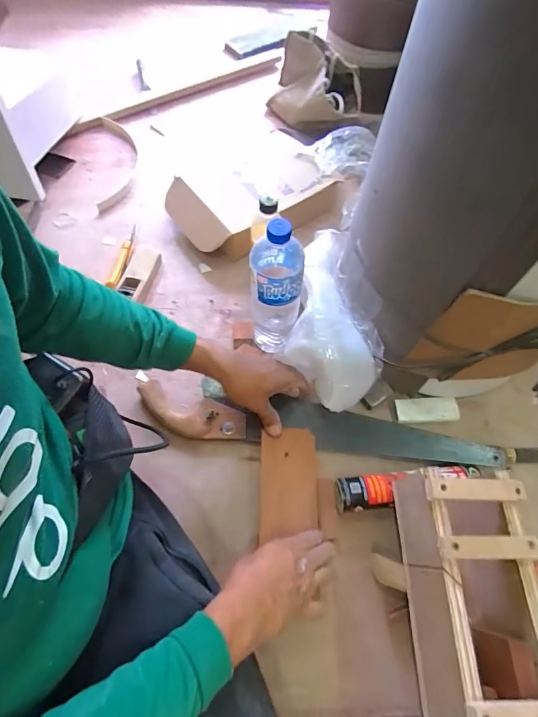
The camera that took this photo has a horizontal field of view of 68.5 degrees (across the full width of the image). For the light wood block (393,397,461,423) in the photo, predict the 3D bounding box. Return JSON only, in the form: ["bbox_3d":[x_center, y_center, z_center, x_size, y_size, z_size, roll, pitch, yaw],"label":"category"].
[{"bbox_3d":[0.263,0.087,0.656,0.105,0.014,0.042,-1,63,-3],"label":"light wood block"}]

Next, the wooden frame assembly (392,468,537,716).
[{"bbox_3d":[0.227,0.347,0.400,0.115,0.129,0.435,0,63,-2],"label":"wooden frame assembly"}]

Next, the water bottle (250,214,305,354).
[{"bbox_3d":[0.010,-0.099,0.605,0.073,0.253,0.077,2,63,-1],"label":"water bottle"}]

